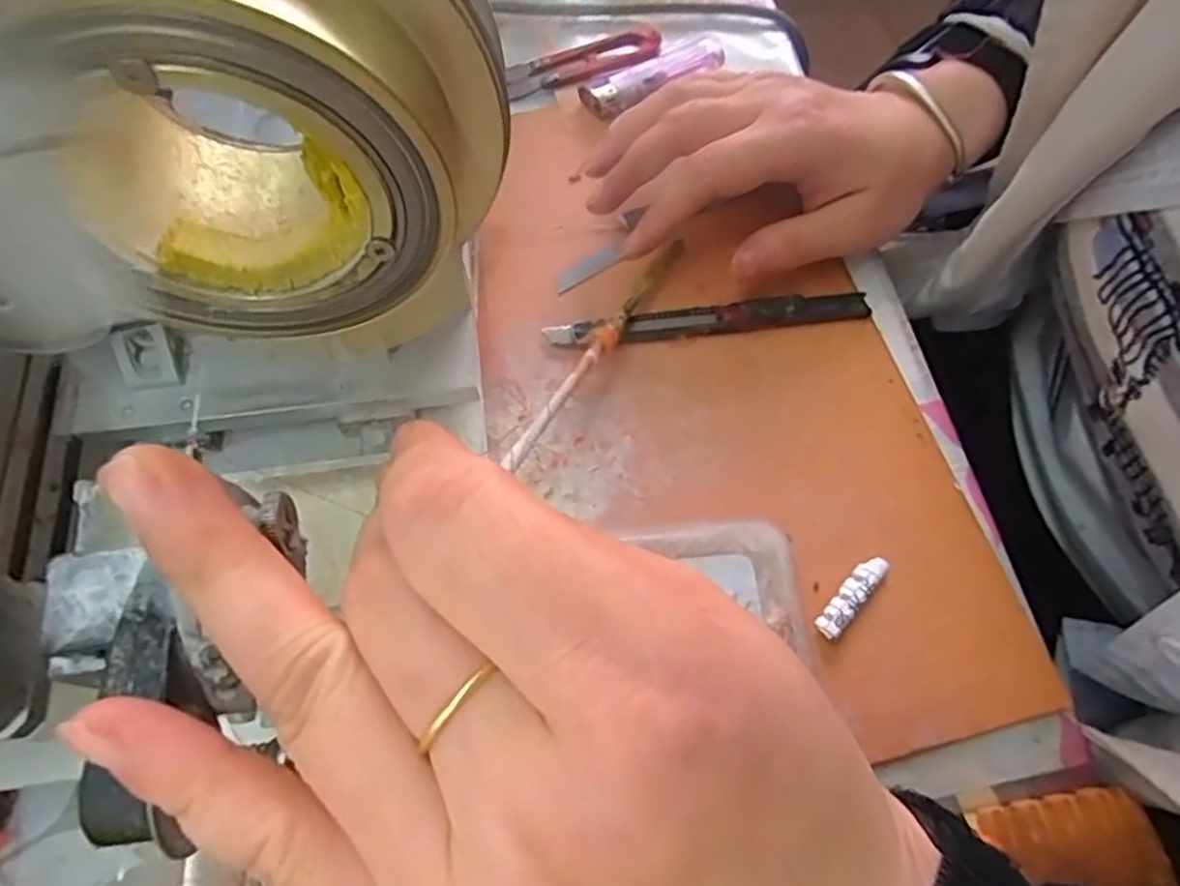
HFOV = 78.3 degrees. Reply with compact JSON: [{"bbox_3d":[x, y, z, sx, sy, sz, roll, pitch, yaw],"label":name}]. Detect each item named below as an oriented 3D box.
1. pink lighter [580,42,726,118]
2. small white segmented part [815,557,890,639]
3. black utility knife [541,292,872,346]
[{"bbox_3d":[0.032,-0.186,0.365,0.079,0.011,0.020,-28,68,-12],"label":"pink lighter"},{"bbox_3d":[0.094,0.054,0.259,0.009,0.005,0.036,38,71,17],"label":"small white segmented part"},{"bbox_3d":[0.051,-0.053,0.309,0.136,0.011,0.012,-6,65,-2],"label":"black utility knife"}]

